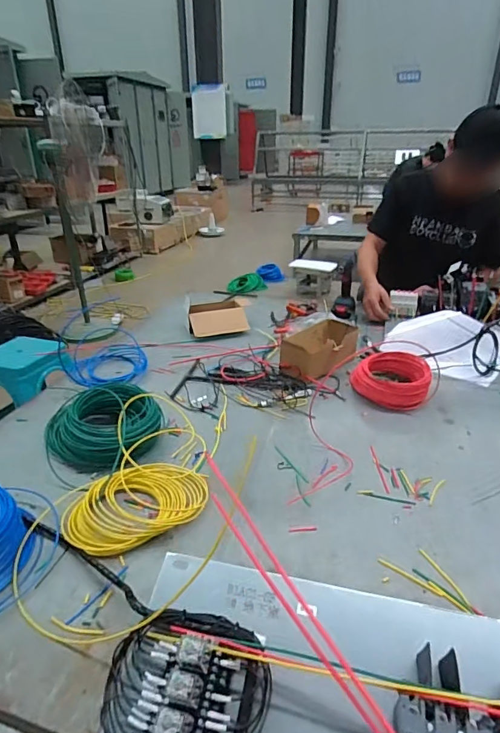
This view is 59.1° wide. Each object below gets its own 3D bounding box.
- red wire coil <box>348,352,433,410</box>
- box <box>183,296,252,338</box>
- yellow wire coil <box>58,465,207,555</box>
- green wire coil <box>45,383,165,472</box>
[{"bbox_3d":[0.333,0.031,1.059,0.185,0.082,0.124,10,29,21],"label":"red wire coil"},{"bbox_3d":[-0.108,-0.185,1.472,0.230,0.090,0.201,-9,28,-16],"label":"box"},{"bbox_3d":[-0.182,0.218,0.725,0.232,0.045,0.153,-18,31,-31],"label":"yellow wire coil"},{"bbox_3d":[-0.289,0.120,0.888,0.183,0.117,0.190,0,27,0],"label":"green wire coil"}]

